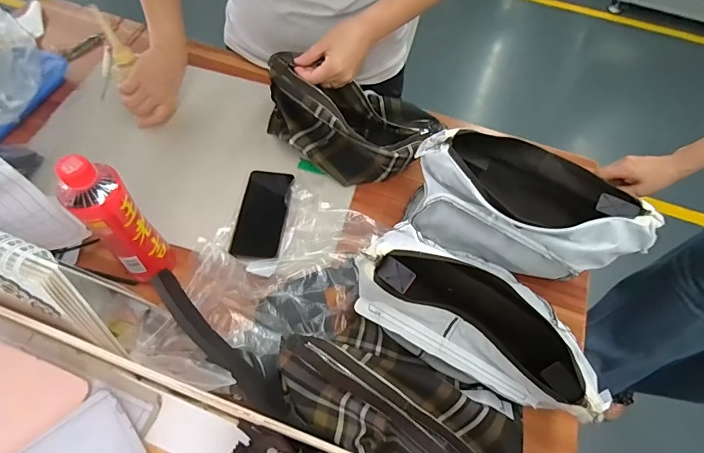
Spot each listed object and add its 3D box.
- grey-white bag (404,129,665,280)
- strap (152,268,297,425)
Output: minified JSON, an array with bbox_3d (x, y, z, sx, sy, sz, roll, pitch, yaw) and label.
[{"bbox_3d":[0.232,-0.034,0.571,0.285,0.132,0.143,23,61,9],"label":"grey-white bag"},{"bbox_3d":[-0.168,0.138,0.501,0.251,0.032,0.038,39,64,17],"label":"strap"}]

